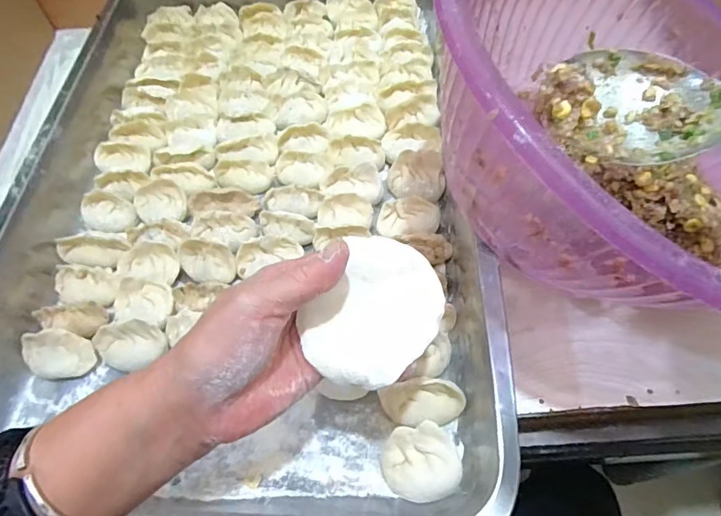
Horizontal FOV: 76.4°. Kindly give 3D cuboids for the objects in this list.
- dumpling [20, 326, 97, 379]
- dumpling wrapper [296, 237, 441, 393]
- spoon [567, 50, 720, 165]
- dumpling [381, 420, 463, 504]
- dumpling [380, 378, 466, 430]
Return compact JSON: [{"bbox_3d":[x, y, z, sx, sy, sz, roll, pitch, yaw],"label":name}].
[{"bbox_3d":[-0.239,0.076,0.363,0.053,0.028,0.031,-3,61,3],"label":"dumpling"},{"bbox_3d":[0.008,0.029,0.255,0.066,0.009,0.083,25,73,19],"label":"dumpling wrapper"},{"bbox_3d":[0.207,-0.078,0.199,0.212,0.045,0.064,7,56,47],"label":"spoon"},{"bbox_3d":[0.039,0.134,0.298,0.047,0.034,0.043,-2,61,3],"label":"dumpling"},{"bbox_3d":[0.043,0.101,0.318,0.056,0.034,0.027,-1,61,3],"label":"dumpling"}]

